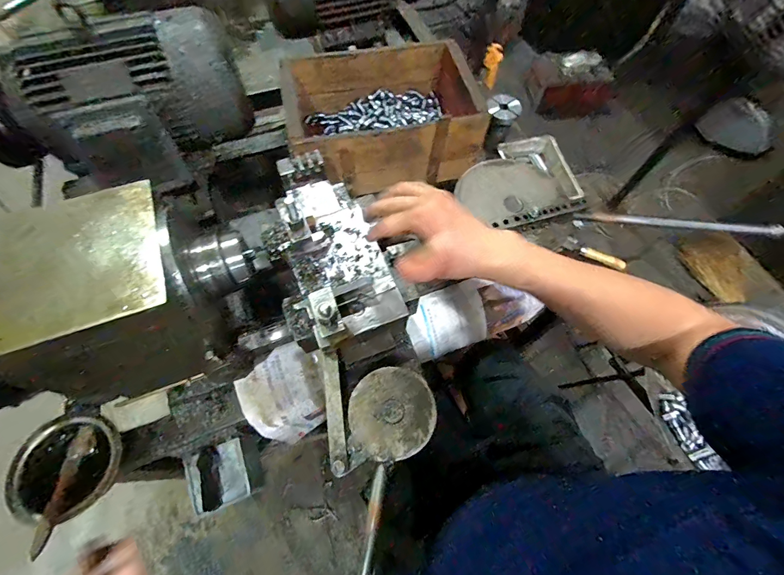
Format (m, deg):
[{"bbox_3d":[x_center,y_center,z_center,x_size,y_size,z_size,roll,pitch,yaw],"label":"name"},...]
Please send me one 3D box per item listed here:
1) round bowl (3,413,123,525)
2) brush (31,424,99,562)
[{"bbox_3d":[-0.441,0.247,0.504,0.114,0.050,0.126,14,62,-15],"label":"round bowl"},{"bbox_3d":[-0.431,0.262,0.480,0.021,0.024,0.144,5,64,0],"label":"brush"}]

